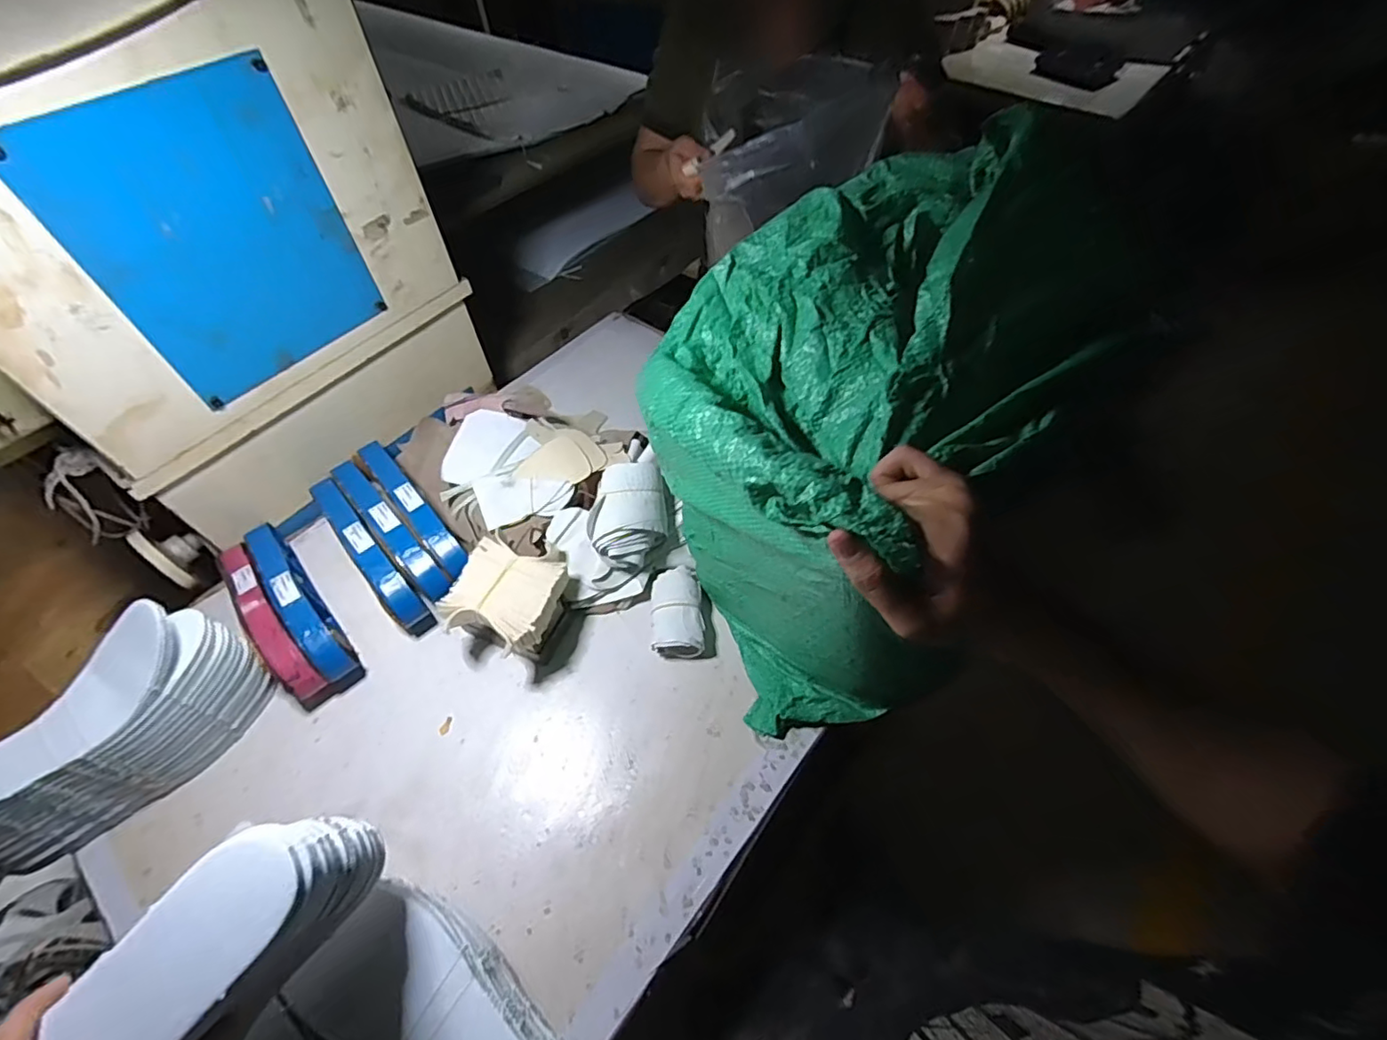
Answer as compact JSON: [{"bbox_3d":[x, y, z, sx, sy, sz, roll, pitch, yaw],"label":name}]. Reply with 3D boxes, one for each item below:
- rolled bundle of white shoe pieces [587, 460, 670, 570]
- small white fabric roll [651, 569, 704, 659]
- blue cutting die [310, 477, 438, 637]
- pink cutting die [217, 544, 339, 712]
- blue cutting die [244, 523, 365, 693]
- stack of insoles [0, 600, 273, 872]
[{"bbox_3d":[-0.077,-0.006,0.718,0.087,0.068,0.105,-1,54,2],"label":"rolled bundle of white shoe pieces"},{"bbox_3d":[-0.020,0.108,0.715,0.060,0.038,0.105,-4,54,0],"label":"small white fabric roll"},{"bbox_3d":[-0.430,0.034,0.775,0.040,0.092,0.280,-38,61,-22],"label":"blue cutting die"},{"bbox_3d":[-0.512,0.117,0.712,0.050,0.082,0.264,-39,61,-22],"label":"pink cutting die"},{"bbox_3d":[-0.480,0.095,0.725,0.043,0.091,0.264,-35,60,-20],"label":"blue cutting die"},{"bbox_3d":[-0.582,0.218,0.587,0.086,0.149,0.276,30,61,22],"label":"stack of insoles"}]

